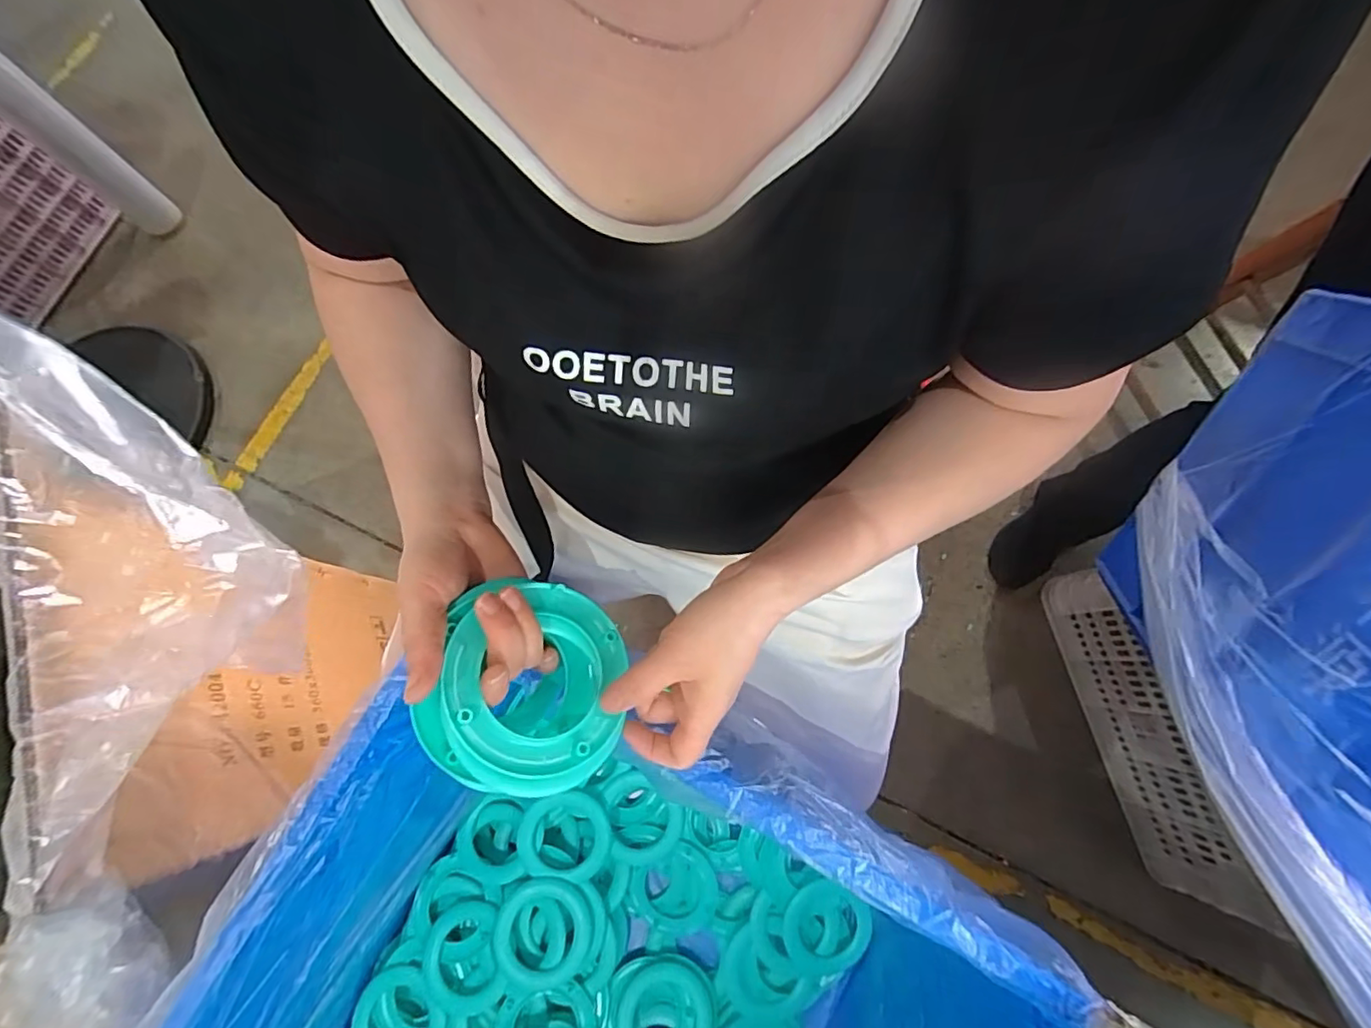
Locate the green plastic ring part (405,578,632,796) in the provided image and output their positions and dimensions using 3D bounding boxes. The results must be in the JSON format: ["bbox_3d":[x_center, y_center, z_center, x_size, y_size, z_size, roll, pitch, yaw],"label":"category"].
[{"bbox_3d":[-0.093,0.100,0.341,0.117,0.053,0.118,9,64,-18],"label":"green plastic ring part"}]

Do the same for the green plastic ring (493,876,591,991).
[{"bbox_3d":[-0.161,0.469,0.647,0.102,0.022,0.102,0,76,2],"label":"green plastic ring"}]

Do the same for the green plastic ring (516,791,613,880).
[{"bbox_3d":[-0.140,0.377,0.675,0.102,0.024,0.092,7,76,4],"label":"green plastic ring"}]

